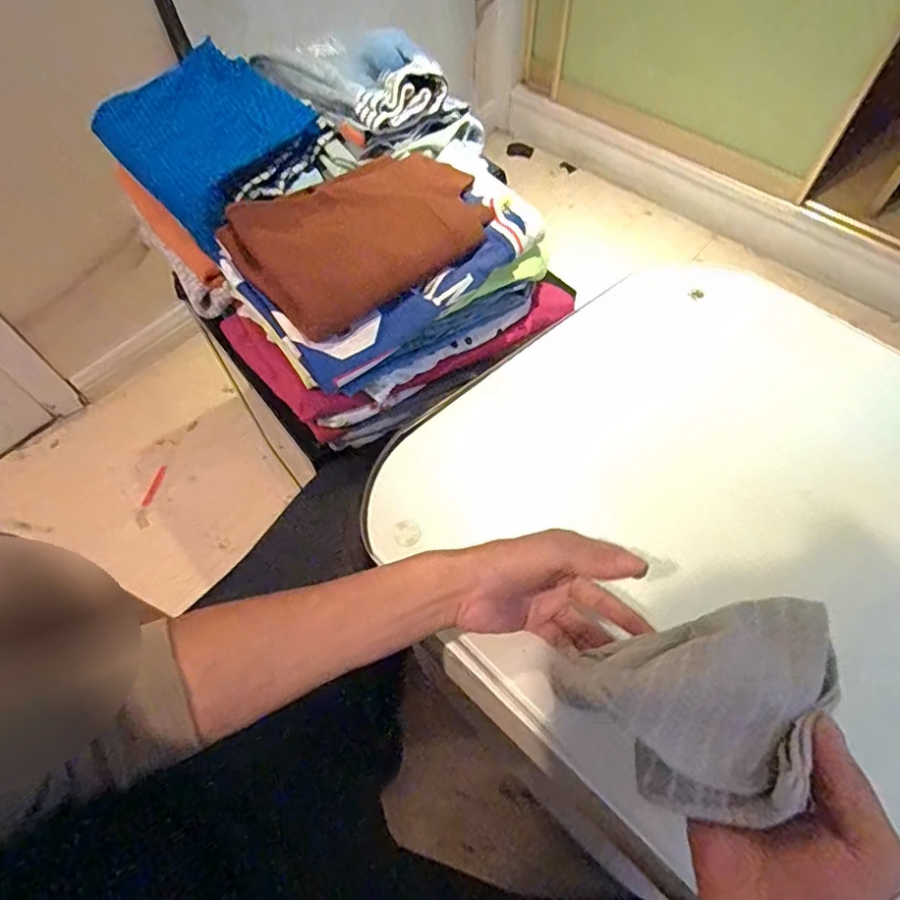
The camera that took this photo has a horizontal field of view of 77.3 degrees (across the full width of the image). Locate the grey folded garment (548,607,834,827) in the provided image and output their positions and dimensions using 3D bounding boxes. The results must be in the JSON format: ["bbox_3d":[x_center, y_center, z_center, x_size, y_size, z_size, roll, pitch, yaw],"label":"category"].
[{"bbox_3d":[0.139,0.140,0.293,0.130,0.057,0.098,-14,61,-7],"label":"grey folded garment"}]

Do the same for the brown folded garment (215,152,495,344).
[{"bbox_3d":[-0.077,-0.216,0.539,0.244,0.038,0.157,-36,66,-17],"label":"brown folded garment"}]

